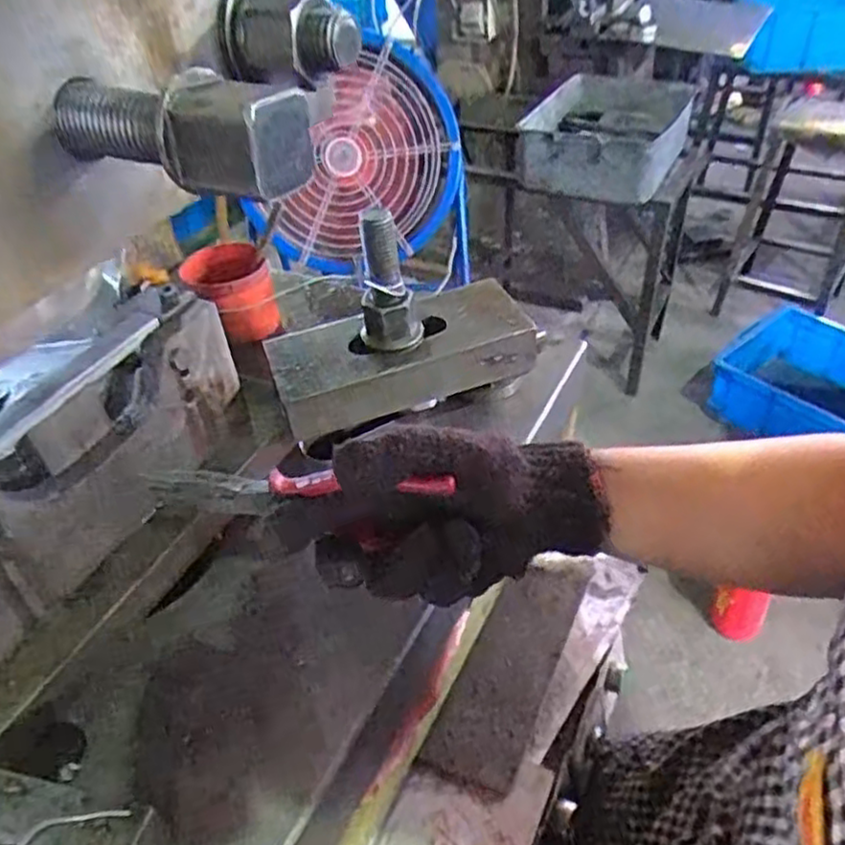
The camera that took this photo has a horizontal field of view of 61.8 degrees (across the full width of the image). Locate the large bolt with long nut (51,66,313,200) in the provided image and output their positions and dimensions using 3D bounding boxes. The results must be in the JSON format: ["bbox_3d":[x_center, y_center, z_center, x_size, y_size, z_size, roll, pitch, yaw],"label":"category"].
[{"bbox_3d":[-0.080,-0.097,0.229,0.092,0.031,0.031,19,48,28],"label":"large bolt with long nut"}]

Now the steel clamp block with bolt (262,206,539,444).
[{"bbox_3d":[-0.020,-0.080,0.520,0.193,0.122,0.077,-18,42,-11],"label":"steel clamp block with bolt"}]

